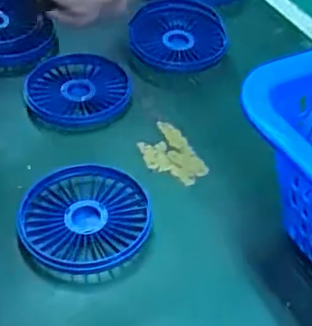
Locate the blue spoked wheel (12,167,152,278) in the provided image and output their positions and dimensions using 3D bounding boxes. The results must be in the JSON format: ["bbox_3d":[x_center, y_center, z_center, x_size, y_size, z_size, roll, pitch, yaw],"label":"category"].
[{"bbox_3d":[-0.048,0.038,0.404,0.086,0.015,0.086,2,45,-2],"label":"blue spoked wheel"}]

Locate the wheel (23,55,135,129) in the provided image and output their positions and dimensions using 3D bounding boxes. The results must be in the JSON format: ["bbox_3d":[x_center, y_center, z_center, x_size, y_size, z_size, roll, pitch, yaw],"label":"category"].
[{"bbox_3d":[-0.068,-0.063,0.511,0.088,0.015,0.088,2,45,-2],"label":"wheel"}]

